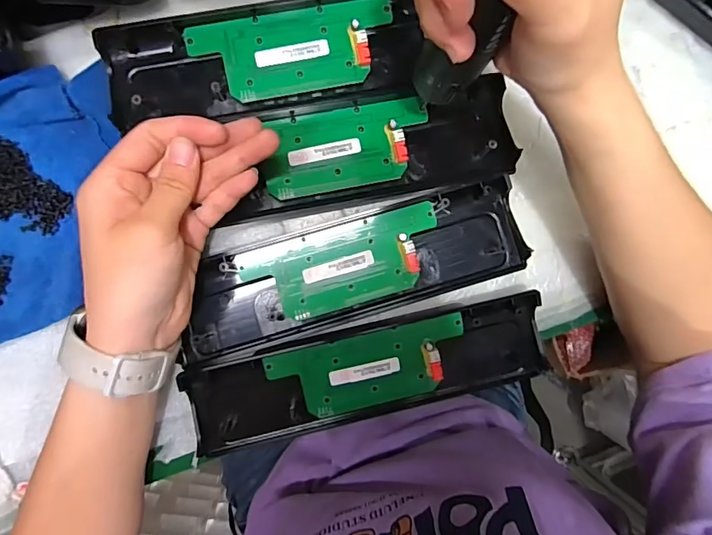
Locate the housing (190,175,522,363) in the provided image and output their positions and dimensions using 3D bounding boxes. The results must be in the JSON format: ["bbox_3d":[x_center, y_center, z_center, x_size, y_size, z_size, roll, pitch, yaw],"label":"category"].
[{"bbox_3d":[-0.002,-0.003,0.316,0.234,0.023,0.074,-14,92,-4],"label":"housing"}]

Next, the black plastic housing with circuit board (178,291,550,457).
[{"bbox_3d":[0.011,0.074,0.315,0.245,0.024,0.063,-13,92,-4],"label":"black plastic housing with circuit board"}]

